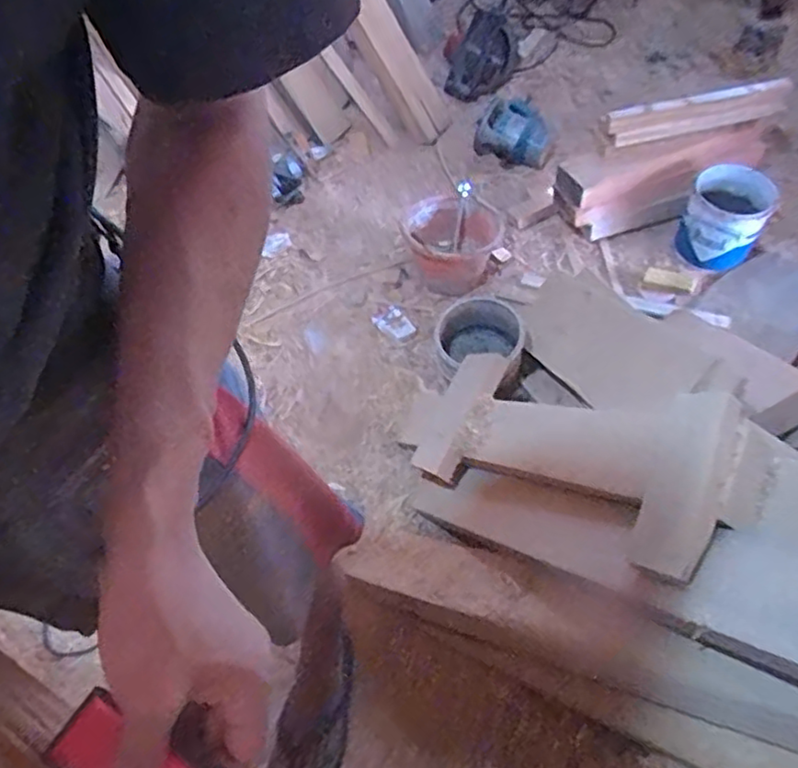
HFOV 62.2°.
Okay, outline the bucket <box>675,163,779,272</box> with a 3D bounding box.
[{"bbox_3d":[0.758,-0.372,1.562,0.170,0.240,0.171,-2,59,4],"label":"bucket"}]

